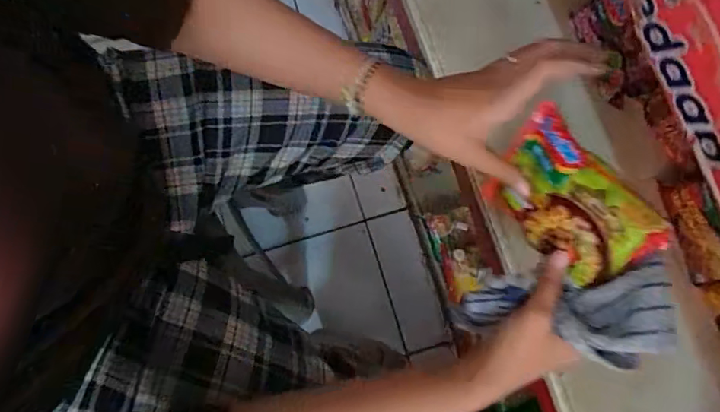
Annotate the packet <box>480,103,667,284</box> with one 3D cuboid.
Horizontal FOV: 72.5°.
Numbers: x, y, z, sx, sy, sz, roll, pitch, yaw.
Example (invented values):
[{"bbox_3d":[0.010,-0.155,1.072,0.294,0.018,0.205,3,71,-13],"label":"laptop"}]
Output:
[{"bbox_3d":[0.163,-0.003,0.402,0.021,0.091,0.142,6,45,-39],"label":"packet"}]

